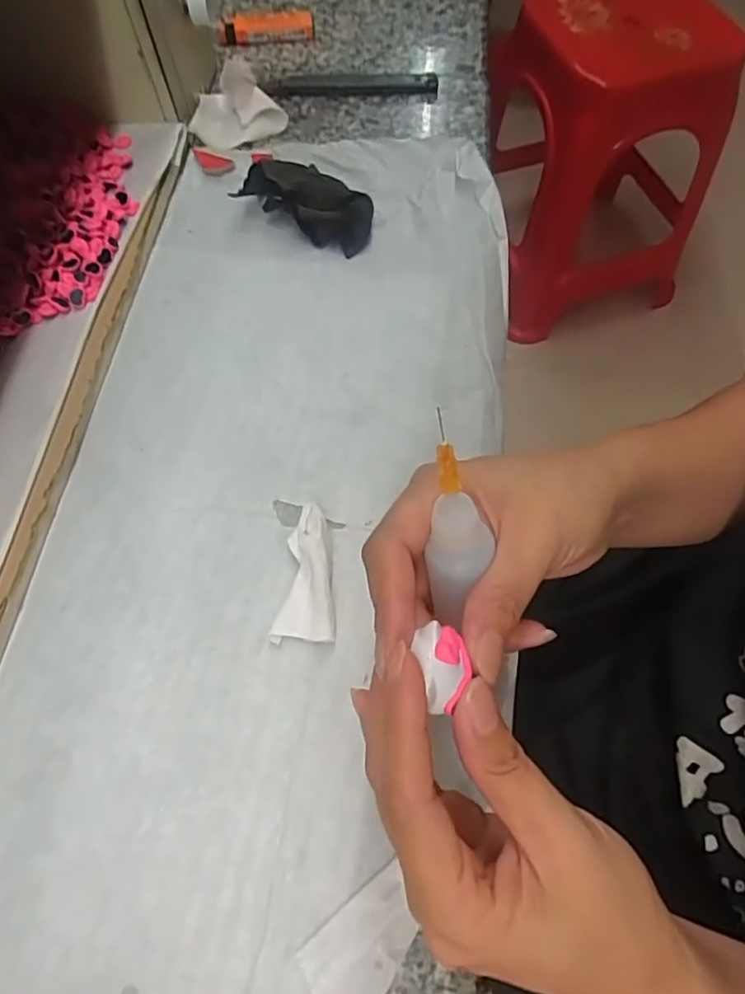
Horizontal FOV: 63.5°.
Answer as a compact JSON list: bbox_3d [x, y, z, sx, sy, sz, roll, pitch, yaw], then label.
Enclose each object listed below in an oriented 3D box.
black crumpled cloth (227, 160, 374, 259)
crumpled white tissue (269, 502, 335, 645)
[{"bbox_3d":[-0.042,-0.194,0.399,0.088,0.030,0.039,27,68,14],"label":"black crumpled cloth"},{"bbox_3d":[-0.033,0.035,0.293,0.028,0.020,0.066,-1,64,1],"label":"crumpled white tissue"}]

